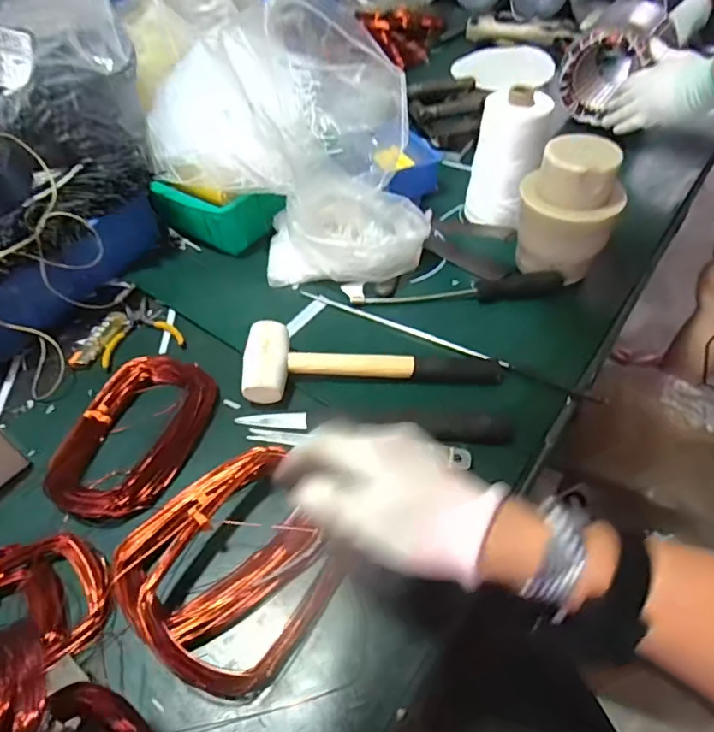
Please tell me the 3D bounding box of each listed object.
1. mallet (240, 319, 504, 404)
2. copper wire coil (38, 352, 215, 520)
[{"bbox_3d":[0.017,-0.003,0.530,0.266,0.045,0.077,-1,50,1],"label":"mallet"},{"bbox_3d":[-0.218,0.063,0.499,0.128,0.032,0.165,13,52,13],"label":"copper wire coil"}]

